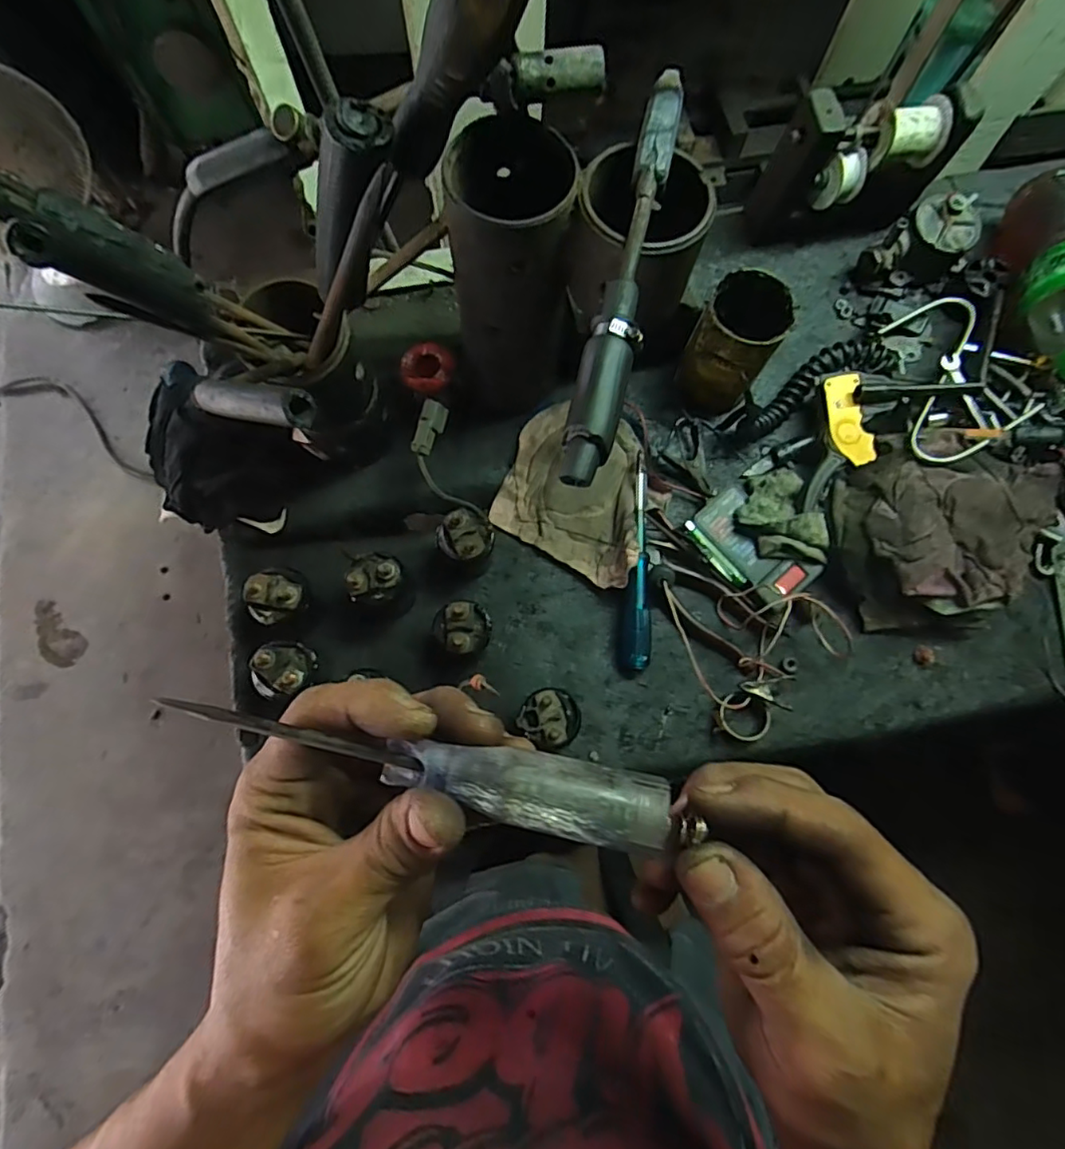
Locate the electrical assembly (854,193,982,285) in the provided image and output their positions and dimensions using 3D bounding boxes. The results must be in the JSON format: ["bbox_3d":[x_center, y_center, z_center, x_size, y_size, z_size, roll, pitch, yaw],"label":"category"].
[{"bbox_3d":[0.404,-0.338,0.602,0.101,0.064,0.065,-35,79,-9],"label":"electrical assembly"}]

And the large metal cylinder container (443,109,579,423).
[{"bbox_3d":[-0.024,-0.230,0.478,0.092,0.229,0.093,0,76,-1],"label":"large metal cylinder container"}]

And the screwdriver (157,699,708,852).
[{"bbox_3d":[-0.033,0.061,0.188,0.173,0.017,0.022,10,76,8],"label":"screwdriver"}]

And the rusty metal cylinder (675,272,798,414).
[{"bbox_3d":[0.184,-0.207,0.542,0.074,0.115,0.083,27,77,5],"label":"rusty metal cylinder"}]

